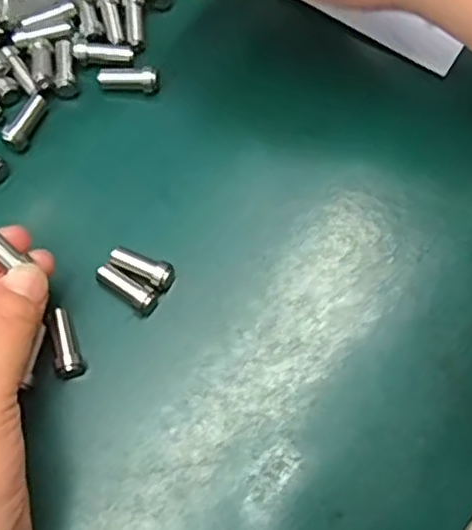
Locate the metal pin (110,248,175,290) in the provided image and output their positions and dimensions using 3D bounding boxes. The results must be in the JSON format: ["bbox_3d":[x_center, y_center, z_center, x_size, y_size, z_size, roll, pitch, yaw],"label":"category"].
[{"bbox_3d":[-0.038,0.001,0.286,0.028,0.010,0.011,29,72,8],"label":"metal pin"}]

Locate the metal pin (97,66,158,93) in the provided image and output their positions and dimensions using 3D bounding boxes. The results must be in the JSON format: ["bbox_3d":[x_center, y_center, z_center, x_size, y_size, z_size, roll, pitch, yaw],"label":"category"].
[{"bbox_3d":[-0.049,-0.085,0.315,0.026,0.010,0.009,9,71,1],"label":"metal pin"}]

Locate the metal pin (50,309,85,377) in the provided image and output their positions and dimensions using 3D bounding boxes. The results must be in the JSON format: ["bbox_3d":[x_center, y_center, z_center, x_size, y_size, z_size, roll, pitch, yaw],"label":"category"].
[{"bbox_3d":[-0.068,0.031,0.274,0.009,0.013,0.028,-17,72,-8],"label":"metal pin"}]

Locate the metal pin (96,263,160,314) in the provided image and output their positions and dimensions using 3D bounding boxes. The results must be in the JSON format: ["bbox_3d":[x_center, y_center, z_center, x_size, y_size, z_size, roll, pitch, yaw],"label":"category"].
[{"bbox_3d":[-0.044,0.010,0.283,0.029,0.010,0.010,37,74,10],"label":"metal pin"}]

